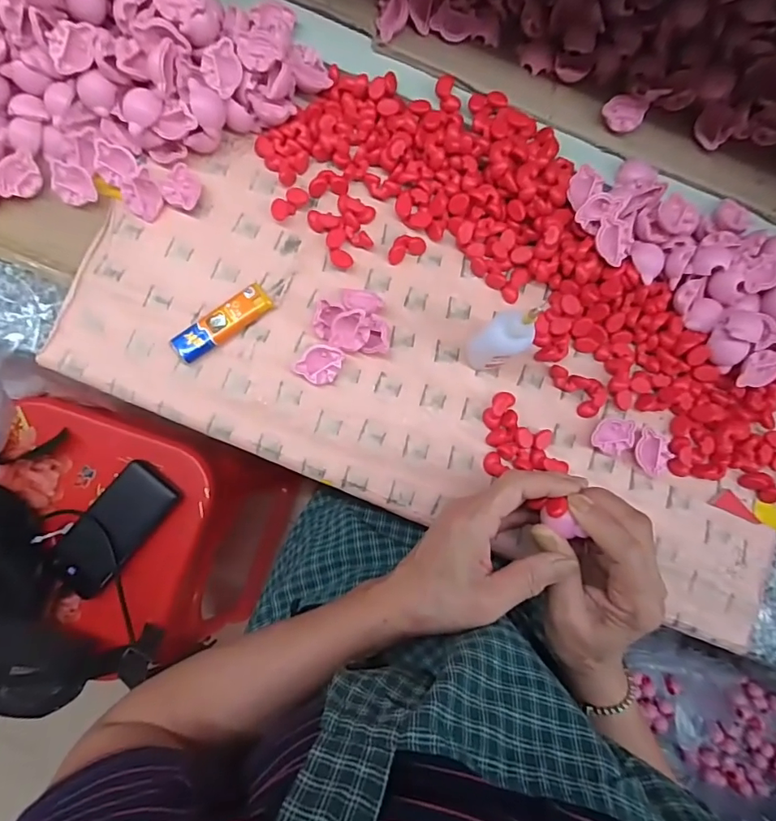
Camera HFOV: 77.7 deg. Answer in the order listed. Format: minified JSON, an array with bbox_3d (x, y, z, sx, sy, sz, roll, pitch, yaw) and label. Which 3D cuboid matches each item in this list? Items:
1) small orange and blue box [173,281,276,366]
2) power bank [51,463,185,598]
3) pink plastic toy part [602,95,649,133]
[{"bbox_3d":[-0.125,-0.065,0.365,0.080,0.013,0.023,-37,87,-5],"label":"small orange and blue box"},{"bbox_3d":[-0.319,0.141,0.558,0.071,0.026,0.157,36,82,1],"label":"power bank"},{"bbox_3d":[0.193,-0.241,0.389,0.037,0.006,0.029,-21,86,-4],"label":"pink plastic toy part"}]

